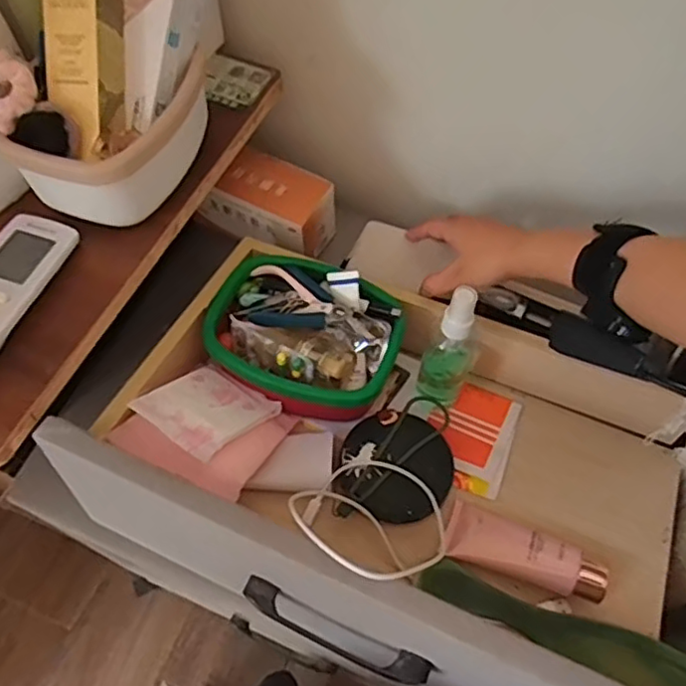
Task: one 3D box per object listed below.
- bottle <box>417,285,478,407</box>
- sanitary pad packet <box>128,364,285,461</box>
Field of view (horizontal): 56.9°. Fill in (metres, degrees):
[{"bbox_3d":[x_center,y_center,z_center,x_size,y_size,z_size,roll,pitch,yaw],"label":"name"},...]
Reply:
[{"bbox_3d":[0.087,0.000,0.508,0.040,0.130,0.047,20,59,11],"label":"bottle"},{"bbox_3d":[-0.102,0.048,0.488,0.070,0.008,0.097,34,31,14],"label":"sanitary pad packet"}]

